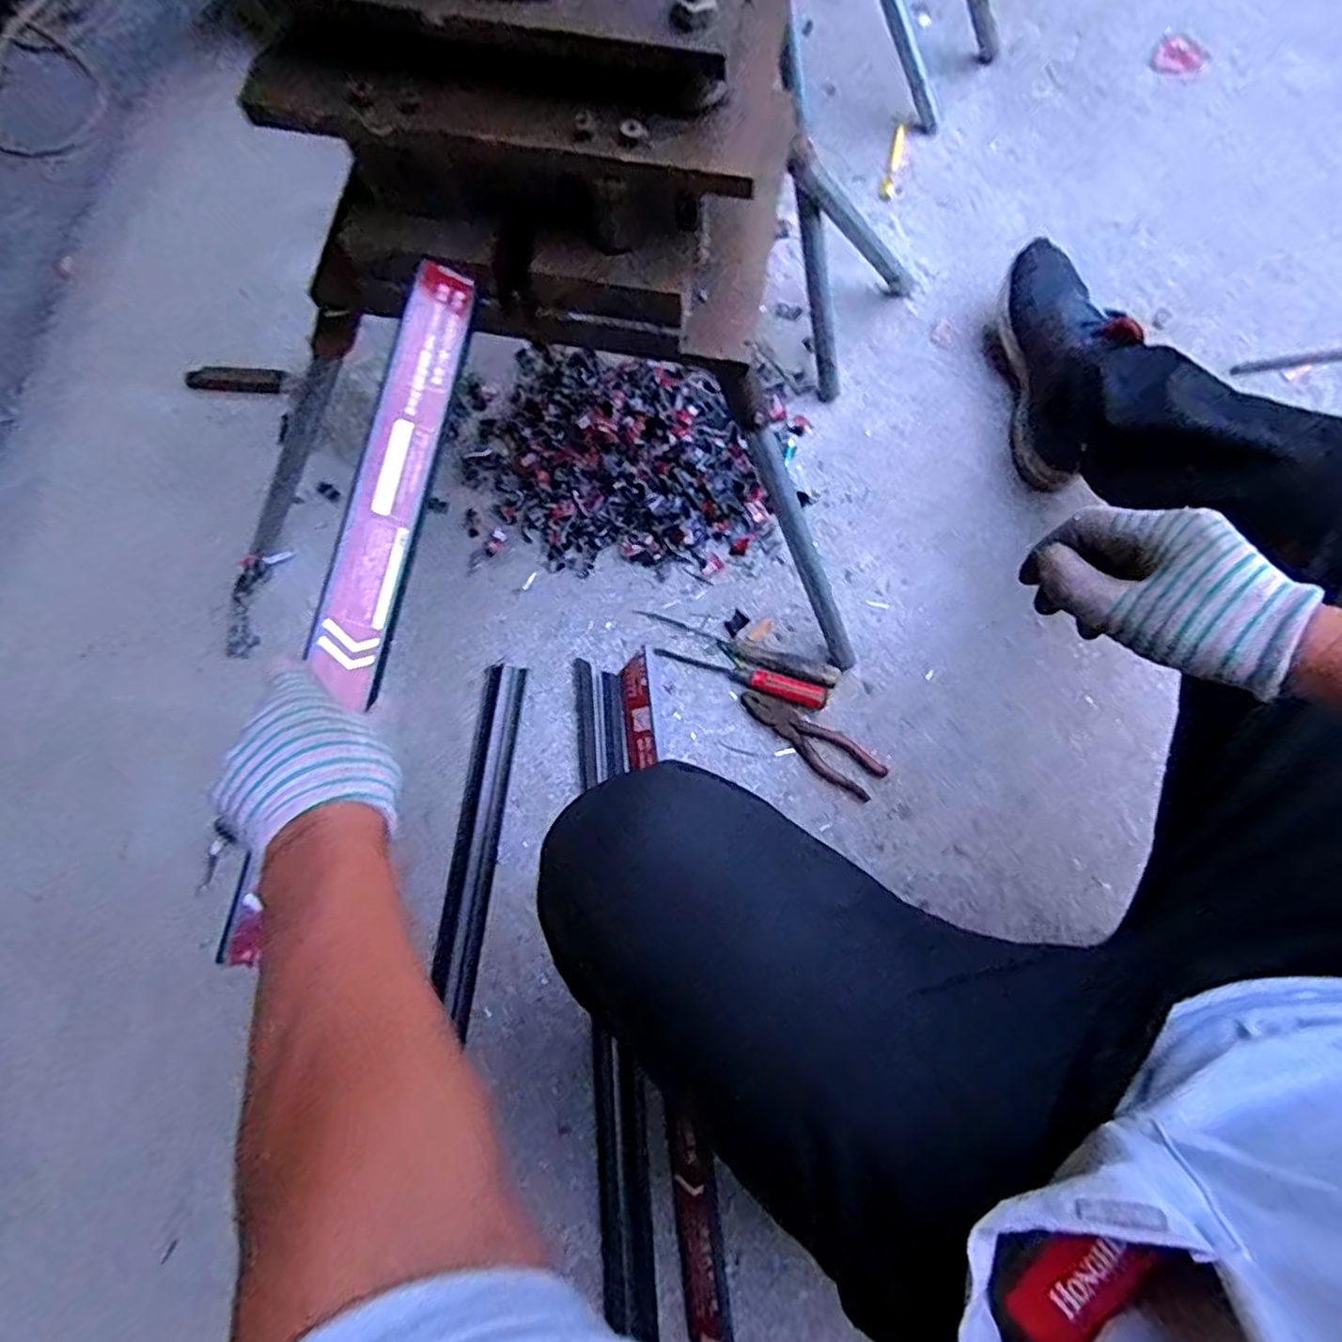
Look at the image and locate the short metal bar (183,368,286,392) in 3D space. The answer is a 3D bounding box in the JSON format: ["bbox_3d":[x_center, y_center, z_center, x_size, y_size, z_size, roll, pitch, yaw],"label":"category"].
[{"bbox_3d":[-0.554,-0.370,0.897,0.135,0.011,0.029,4,77,3],"label":"short metal bar"}]

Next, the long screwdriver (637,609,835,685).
[{"bbox_3d":[0.074,-0.027,0.810,0.237,0.026,0.030,18,79,6],"label":"long screwdriver"}]

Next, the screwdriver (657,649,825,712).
[{"bbox_3d":[0.078,0.004,0.803,0.198,0.028,0.026,17,79,6],"label":"screwdriver"}]

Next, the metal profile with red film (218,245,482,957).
[{"bbox_3d":[-0.209,-0.059,0.473,0.049,0.026,0.479,10,78,5],"label":"metal profile with red film"}]

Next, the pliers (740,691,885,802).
[{"bbox_3d":[0.157,0.076,0.794,0.175,0.011,0.050,37,81,10],"label":"pliers"}]

